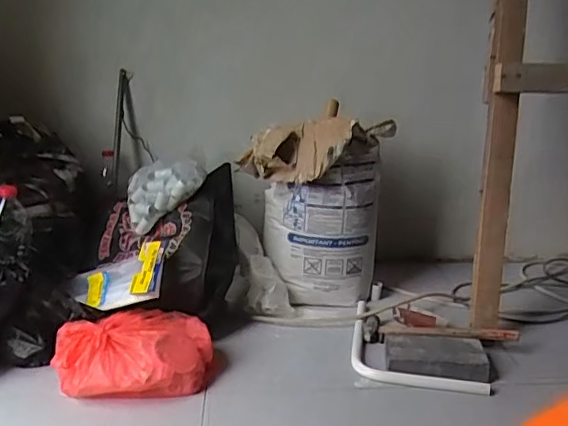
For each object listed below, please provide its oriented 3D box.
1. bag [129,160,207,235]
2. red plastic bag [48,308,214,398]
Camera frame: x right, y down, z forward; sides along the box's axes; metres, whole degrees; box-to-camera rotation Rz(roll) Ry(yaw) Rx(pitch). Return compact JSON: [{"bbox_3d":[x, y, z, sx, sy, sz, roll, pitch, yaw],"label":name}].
[{"bbox_3d":[-0.263,-0.046,1.275,0.173,0.134,0.160,-4,18,-14],"label":"bag"},{"bbox_3d":[-0.273,0.258,1.032,0.278,0.103,0.169,-4,18,-14],"label":"red plastic bag"}]

